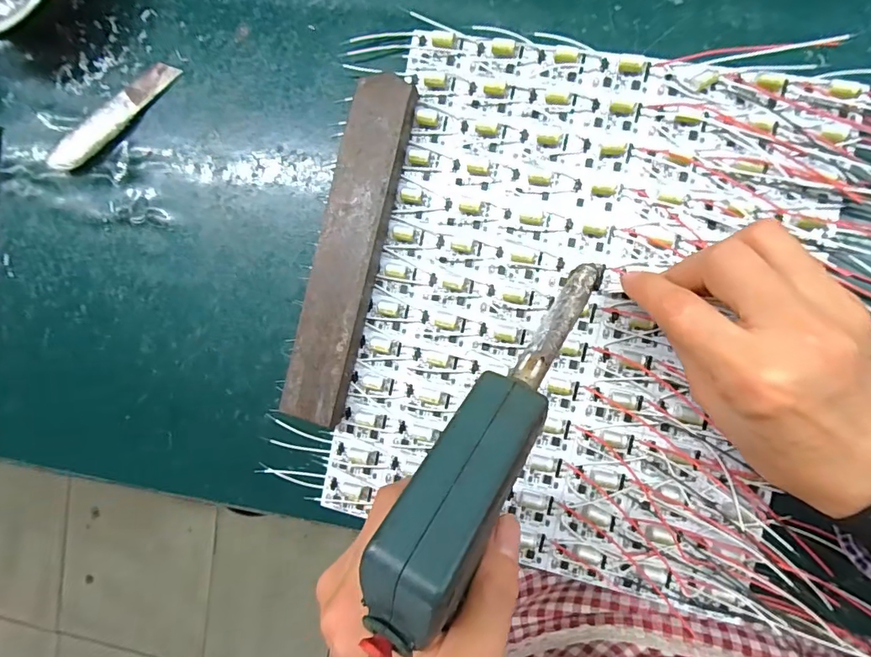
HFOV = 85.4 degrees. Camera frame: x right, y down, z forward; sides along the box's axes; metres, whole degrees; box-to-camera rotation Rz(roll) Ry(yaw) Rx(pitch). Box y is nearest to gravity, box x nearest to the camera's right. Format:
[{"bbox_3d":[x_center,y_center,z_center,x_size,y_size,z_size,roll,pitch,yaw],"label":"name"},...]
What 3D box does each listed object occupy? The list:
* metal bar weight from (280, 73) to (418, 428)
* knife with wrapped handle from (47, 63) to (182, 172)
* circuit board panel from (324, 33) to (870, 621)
[{"bbox_3d":[-0.051,-0.043,0.276,0.036,0.018,0.197,14,93,8],"label":"metal bar weight"},{"bbox_3d":[-0.206,-0.136,0.300,0.098,0.010,0.019,-40,85,7],"label":"knife with wrapped handle"},{"bbox_3d":[0.078,-0.008,0.263,0.232,0.009,0.286,12,93,8],"label":"circuit board panel"}]

